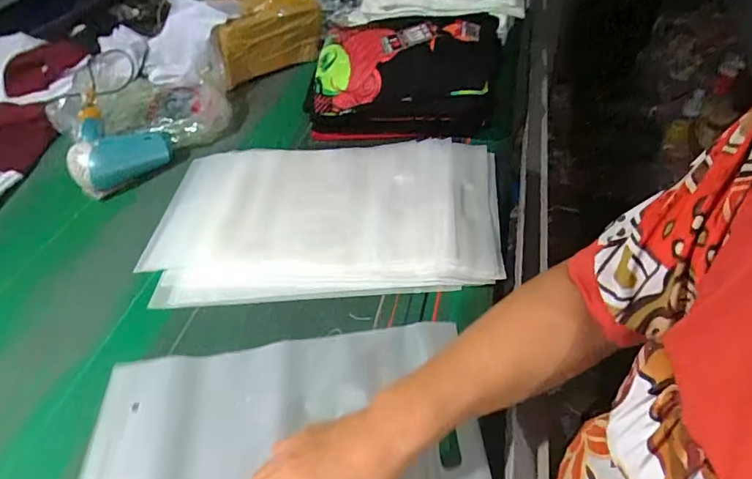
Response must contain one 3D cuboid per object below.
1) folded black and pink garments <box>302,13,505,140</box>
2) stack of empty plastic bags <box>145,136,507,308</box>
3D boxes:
[{"bbox_3d":[0.029,-0.285,0.802,0.285,0.128,0.244,-4,45,1],"label":"folded black and pink garments"},{"bbox_3d":[-0.064,-0.040,0.662,0.457,0.026,0.282,-3,45,2],"label":"stack of empty plastic bags"}]

